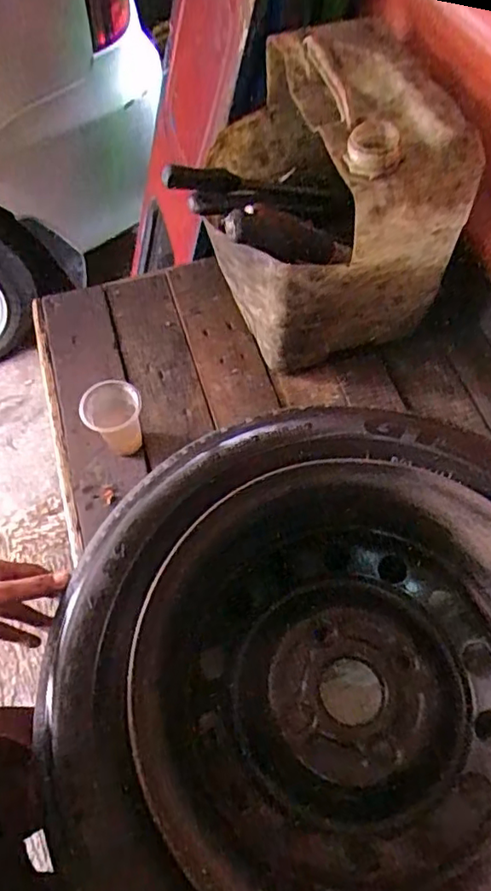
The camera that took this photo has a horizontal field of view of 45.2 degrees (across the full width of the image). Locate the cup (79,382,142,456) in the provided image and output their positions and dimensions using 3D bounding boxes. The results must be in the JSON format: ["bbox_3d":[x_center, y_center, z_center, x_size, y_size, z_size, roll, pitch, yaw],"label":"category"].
[{"bbox_3d":[-0.165,-0.029,0.747,0.073,0.087,0.070,-10,62,-9],"label":"cup"}]

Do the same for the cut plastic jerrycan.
[{"bbox_3d":[0.075,-0.309,0.750,0.248,0.277,0.299,-20,64,-14],"label":"cut plastic jerrycan"}]

